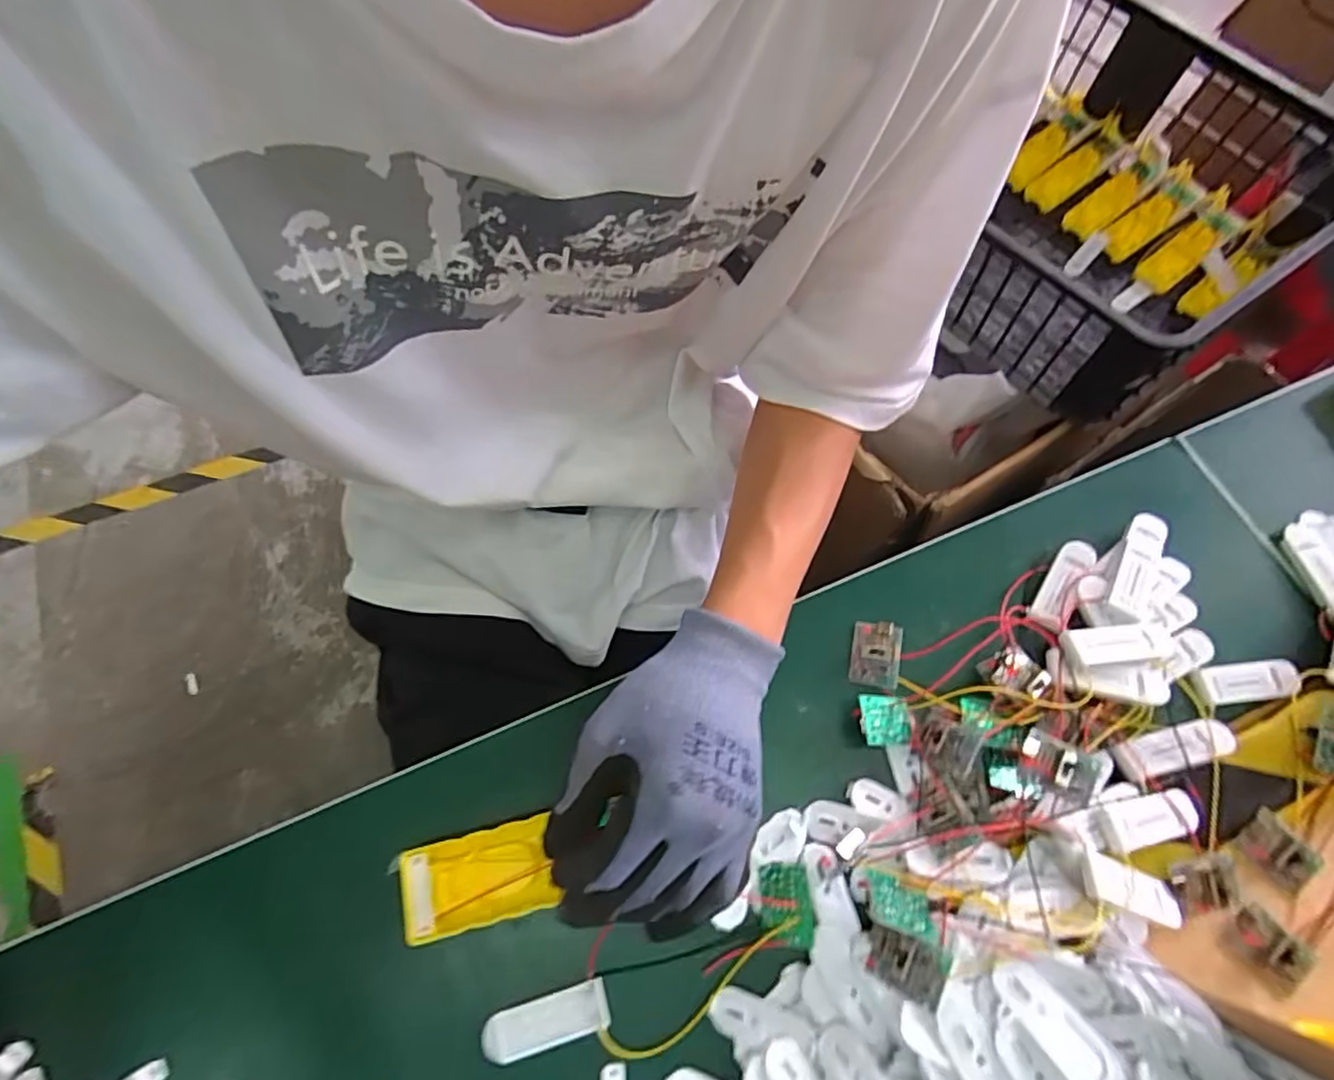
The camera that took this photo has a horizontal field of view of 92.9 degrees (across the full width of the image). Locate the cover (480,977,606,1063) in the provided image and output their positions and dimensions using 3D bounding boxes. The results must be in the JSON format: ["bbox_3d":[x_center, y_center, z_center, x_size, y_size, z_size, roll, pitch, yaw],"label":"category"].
[{"bbox_3d":[-0.057,0.229,0.300,0.058,0.004,0.020,-15,70,-6],"label":"cover"}]

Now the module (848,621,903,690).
[{"bbox_3d":[0.121,0.065,0.367,0.027,0.007,0.038,5,71,22],"label":"module"}]

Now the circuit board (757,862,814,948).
[{"bbox_3d":[0.057,0.180,0.314,0.026,0.006,0.035,-14,56,26],"label":"circuit board"}]

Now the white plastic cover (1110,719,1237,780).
[{"bbox_3d":[0.274,0.113,0.345,0.063,0.019,0.019,-19,70,5],"label":"white plastic cover"}]

